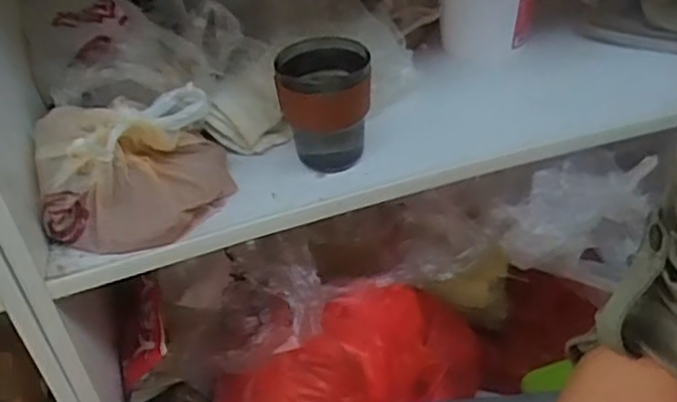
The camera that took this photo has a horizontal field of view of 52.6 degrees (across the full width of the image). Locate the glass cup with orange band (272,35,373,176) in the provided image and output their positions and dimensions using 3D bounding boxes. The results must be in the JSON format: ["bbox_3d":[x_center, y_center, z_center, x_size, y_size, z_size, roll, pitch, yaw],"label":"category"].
[{"bbox_3d":[-0.012,-0.089,0.680,0.091,0.109,0.088,-7,39,-2],"label":"glass cup with orange band"}]

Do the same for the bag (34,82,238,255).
[{"bbox_3d":[-0.186,-0.034,0.618,0.168,0.109,0.120,-14,39,-11],"label":"bag"}]

